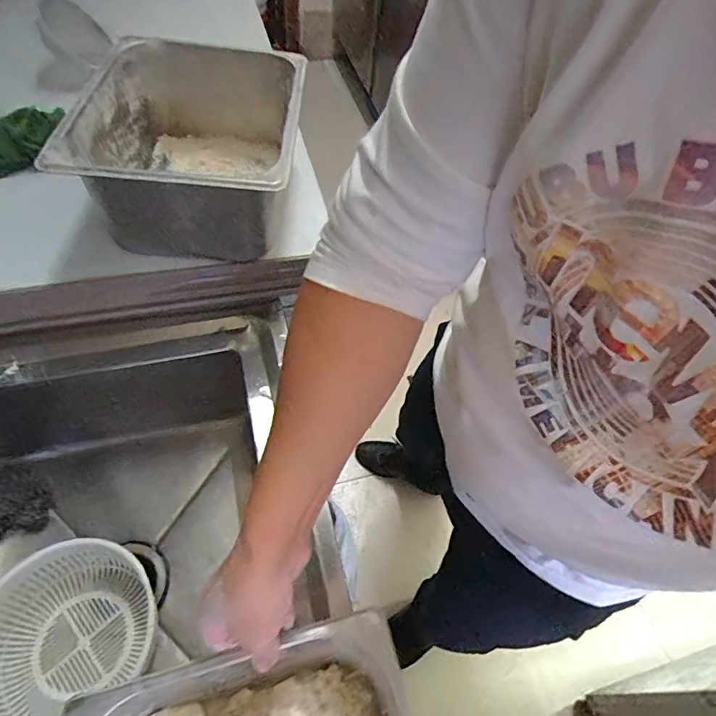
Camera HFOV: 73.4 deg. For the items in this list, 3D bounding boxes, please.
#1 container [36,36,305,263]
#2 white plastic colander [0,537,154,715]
[{"bbox_3d":[-0.198,-0.286,0.635,0.246,0.167,0.338,5,55,-1],"label":"container"},{"bbox_3d":[-0.350,0.329,0.574,0.172,0.082,0.196,39,61,20],"label":"white plastic colander"}]

